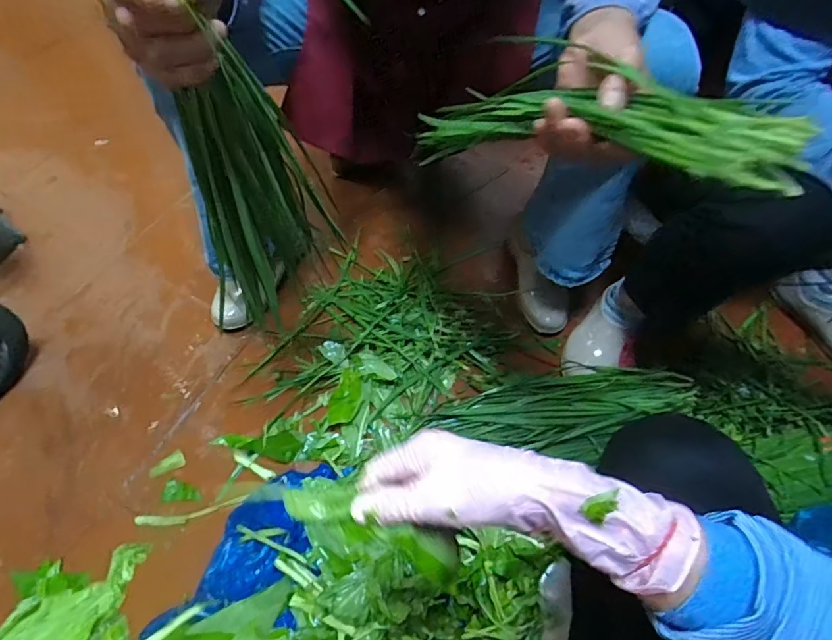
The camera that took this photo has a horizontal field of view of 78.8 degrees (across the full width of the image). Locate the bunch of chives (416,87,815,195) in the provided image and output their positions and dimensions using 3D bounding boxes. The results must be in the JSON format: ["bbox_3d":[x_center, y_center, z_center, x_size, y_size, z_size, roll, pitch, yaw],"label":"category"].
[{"bbox_3d":[0.117,-0.154,0.417,0.066,0.058,0.359,-31,34,-20],"label":"bunch of chives"}]

